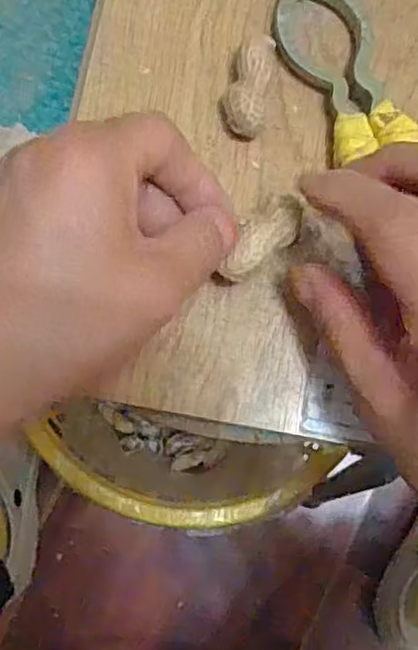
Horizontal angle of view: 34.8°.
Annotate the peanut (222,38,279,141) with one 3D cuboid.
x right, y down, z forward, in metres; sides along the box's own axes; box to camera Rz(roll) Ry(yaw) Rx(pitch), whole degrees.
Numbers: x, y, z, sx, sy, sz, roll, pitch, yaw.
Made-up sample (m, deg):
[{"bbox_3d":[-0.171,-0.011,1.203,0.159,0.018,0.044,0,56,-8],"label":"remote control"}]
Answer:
[{"bbox_3d":[0.017,-0.097,0.273,0.018,0.012,0.040,11,81,0],"label":"peanut"}]

